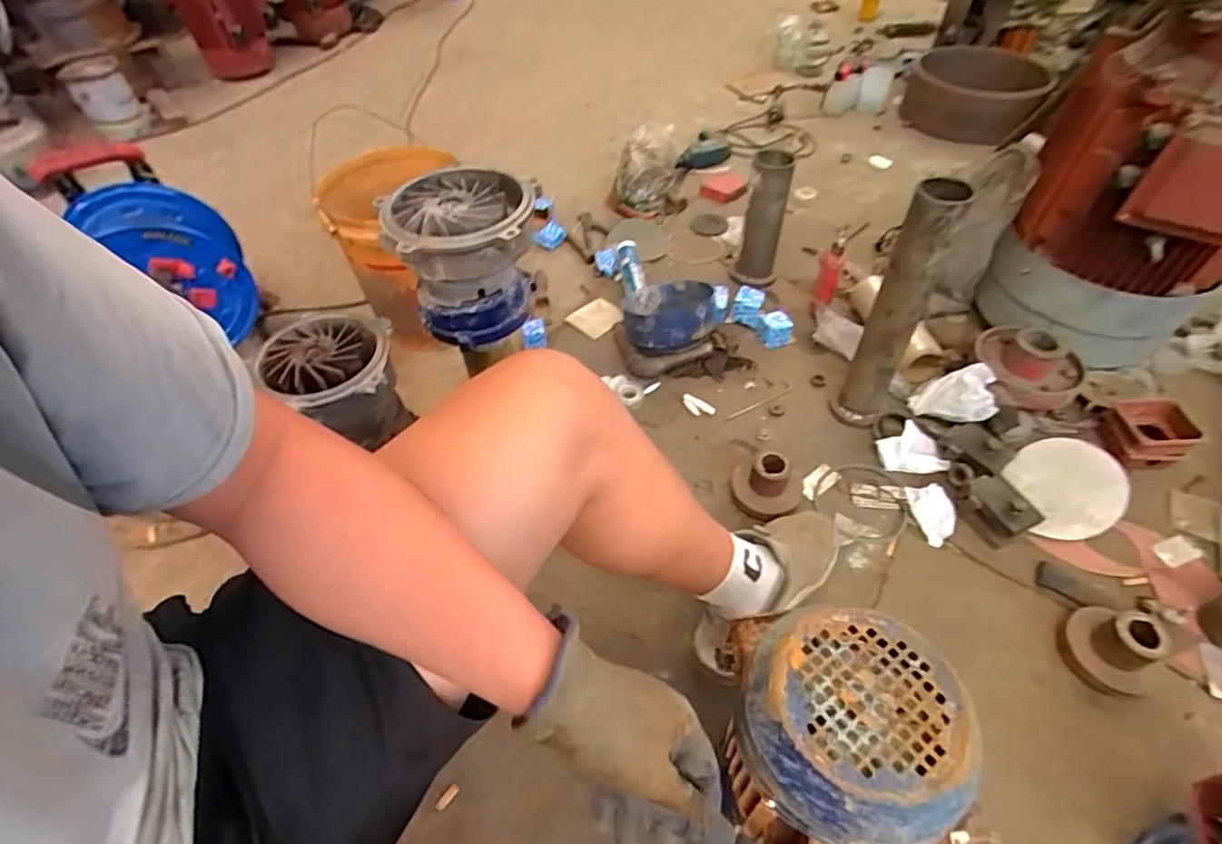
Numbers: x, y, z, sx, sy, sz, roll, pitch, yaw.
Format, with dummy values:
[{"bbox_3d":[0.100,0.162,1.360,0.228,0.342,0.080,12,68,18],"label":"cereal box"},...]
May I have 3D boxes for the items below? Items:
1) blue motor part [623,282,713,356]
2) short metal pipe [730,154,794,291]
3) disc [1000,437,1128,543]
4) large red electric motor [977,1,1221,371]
[{"bbox_3d":[0.121,-0.232,1.240,0.188,0.112,0.202,9,51,9],"label":"blue motor part"},{"bbox_3d":[0.343,-0.441,1.329,0.099,0.302,0.084,15,52,14],"label":"short metal pipe"},{"bbox_3d":[0.740,0.102,0.955,0.142,0.016,0.161,-30,55,33],"label":"disc"},{"bbox_3d":[0.894,-0.370,1.000,0.359,0.559,0.365,33,58,25],"label":"large red electric motor"}]

